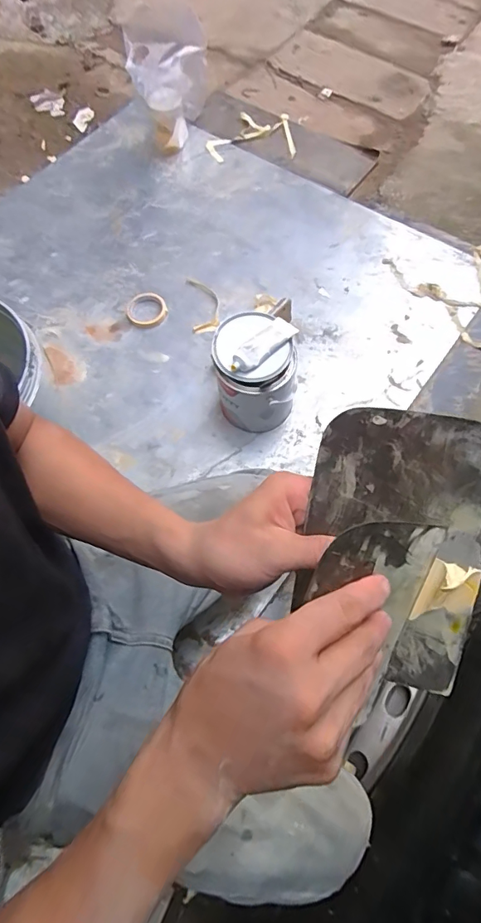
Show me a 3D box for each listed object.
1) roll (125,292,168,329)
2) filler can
[{"bbox_3d":[-0.227,-0.365,1.117,0.101,0.018,0.098,1,65,-1],"label":"roll"},{"bbox_3d":[0.028,-0.171,0.930,0.160,0.180,0.159,1,65,-1],"label":"filler can"}]

